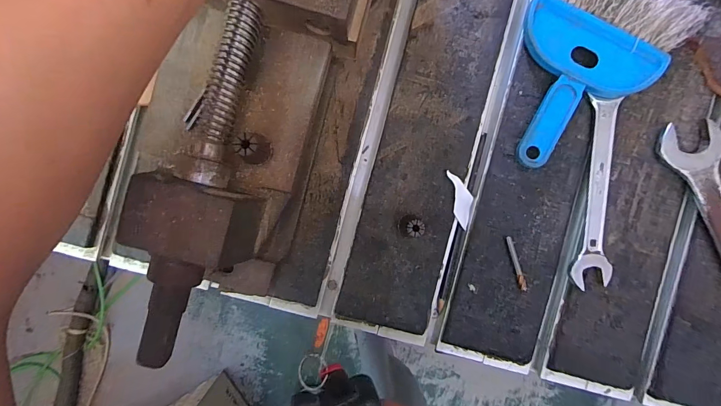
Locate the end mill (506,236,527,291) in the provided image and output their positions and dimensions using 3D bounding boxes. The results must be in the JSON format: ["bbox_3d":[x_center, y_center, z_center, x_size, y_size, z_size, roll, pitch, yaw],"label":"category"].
[{"bbox_3d":[0.138,0.054,0.310,0.006,0.005,0.050,-17,91,-2],"label":"end mill"}]

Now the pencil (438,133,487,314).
[{"bbox_3d":[0.093,0.018,0.323,0.008,0.008,0.165,13,90,-2],"label":"pencil"}]

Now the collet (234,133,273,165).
[{"bbox_3d":[-0.067,-0.035,0.225,0.015,0.034,0.018,40,89,-2],"label":"collet"}]

